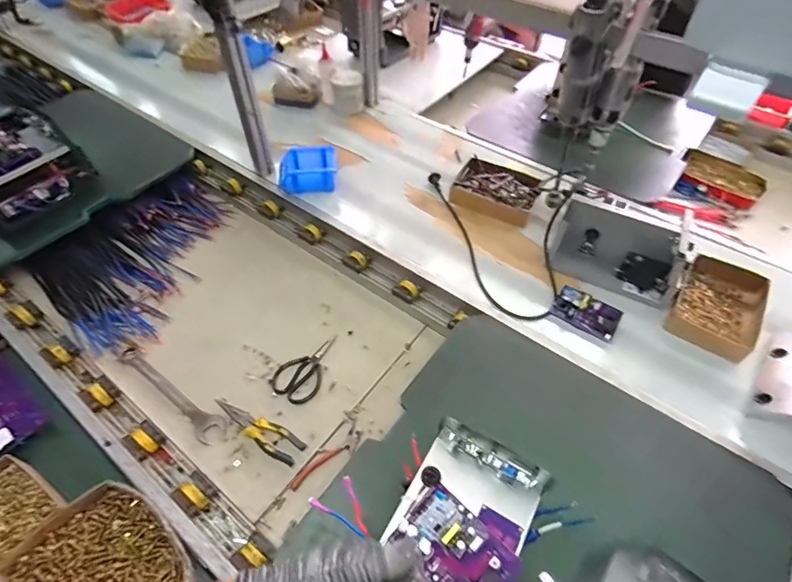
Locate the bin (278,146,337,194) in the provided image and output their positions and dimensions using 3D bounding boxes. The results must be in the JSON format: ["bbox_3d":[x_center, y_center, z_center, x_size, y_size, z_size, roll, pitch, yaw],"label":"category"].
[{"bbox_3d":[-0.226,-0.308,1.126,0.153,0.057,0.100,-4,52,-3],"label":"bin"}]

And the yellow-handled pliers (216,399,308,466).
[{"bbox_3d":[-0.252,0.253,0.813,0.185,0.014,0.052,29,57,20],"label":"yellow-handled pliers"}]

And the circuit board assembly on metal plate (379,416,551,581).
[{"bbox_3d":[0.071,0.284,0.514,0.150,0.060,0.233,25,55,20],"label":"circuit board assembly on metal plate"}]

